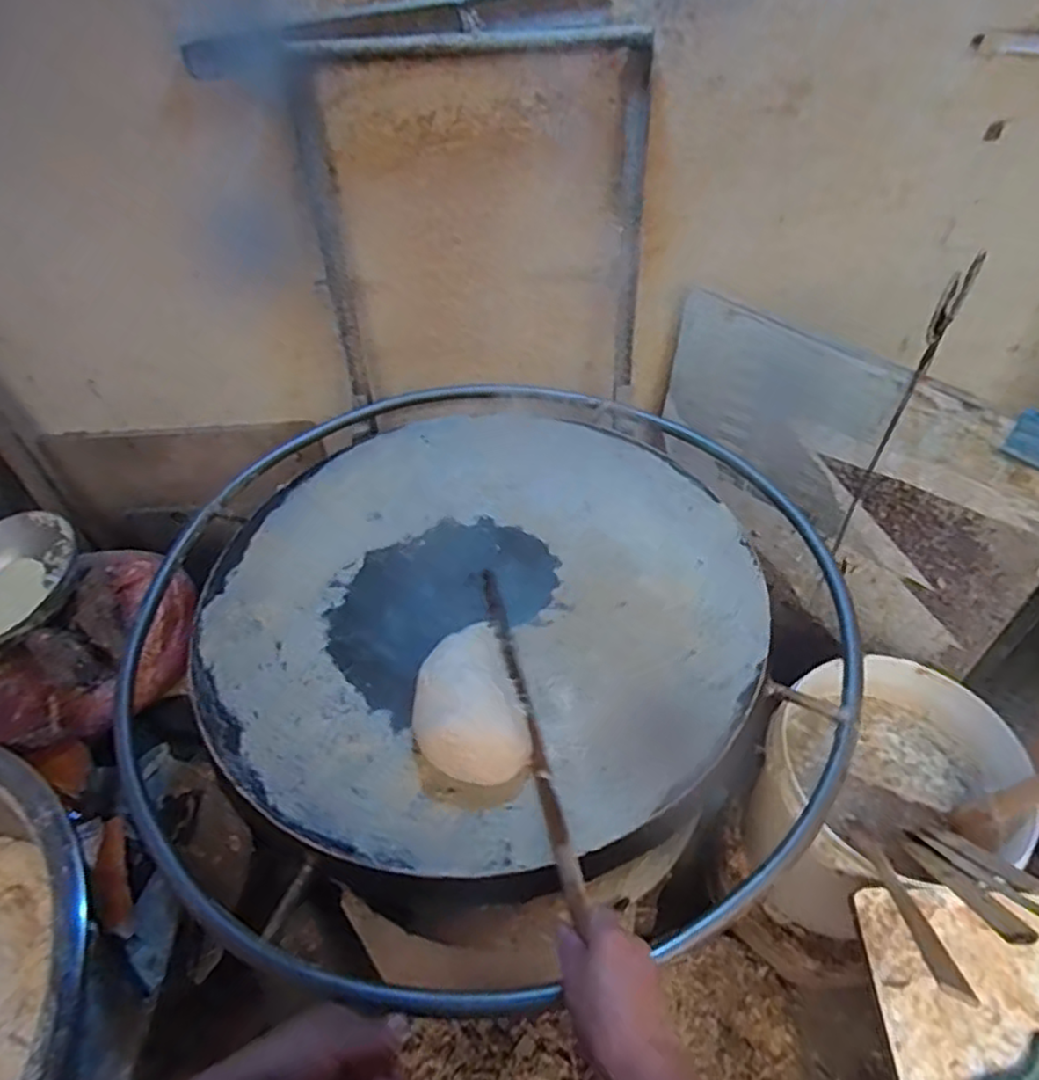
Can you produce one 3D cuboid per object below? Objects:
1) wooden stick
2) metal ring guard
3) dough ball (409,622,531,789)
[{"bbox_3d":[0.005,0.163,0.653,0.014,0.019,0.352,-12,46,-6],"label":"wooden stick"},{"bbox_3d":[-0.048,0.076,0.825,0.821,0.061,0.829,5,47,9],"label":"metal ring guard"},{"bbox_3d":[-0.052,0.146,0.650,0.098,0.067,0.166,-13,47,-7],"label":"dough ball"}]

